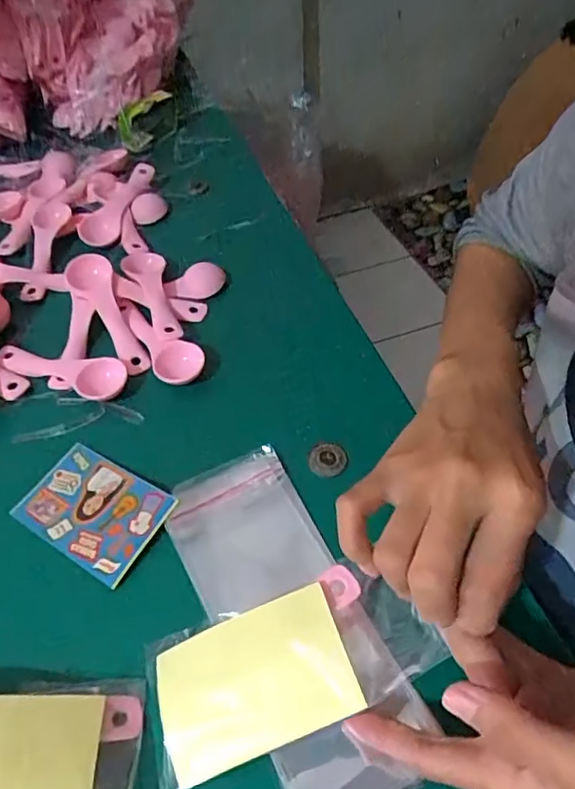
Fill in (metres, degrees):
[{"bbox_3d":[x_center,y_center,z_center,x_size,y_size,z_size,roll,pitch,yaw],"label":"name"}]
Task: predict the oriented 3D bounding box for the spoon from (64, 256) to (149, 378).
[{"bbox_3d":[-0.136,-0.062,0.424,0.034,0.013,0.108,-25,73,-17],"label":"spoon"}]

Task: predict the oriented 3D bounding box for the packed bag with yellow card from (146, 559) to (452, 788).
[{"bbox_3d":[0.000,0.129,0.266,0.136,0.010,0.065,-21,54,2],"label":"packed bag with yellow card"}]

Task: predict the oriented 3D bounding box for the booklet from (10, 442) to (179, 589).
[{"bbox_3d":[-0.121,0.070,0.343,0.095,0.004,0.060,23,61,26],"label":"booklet"}]

